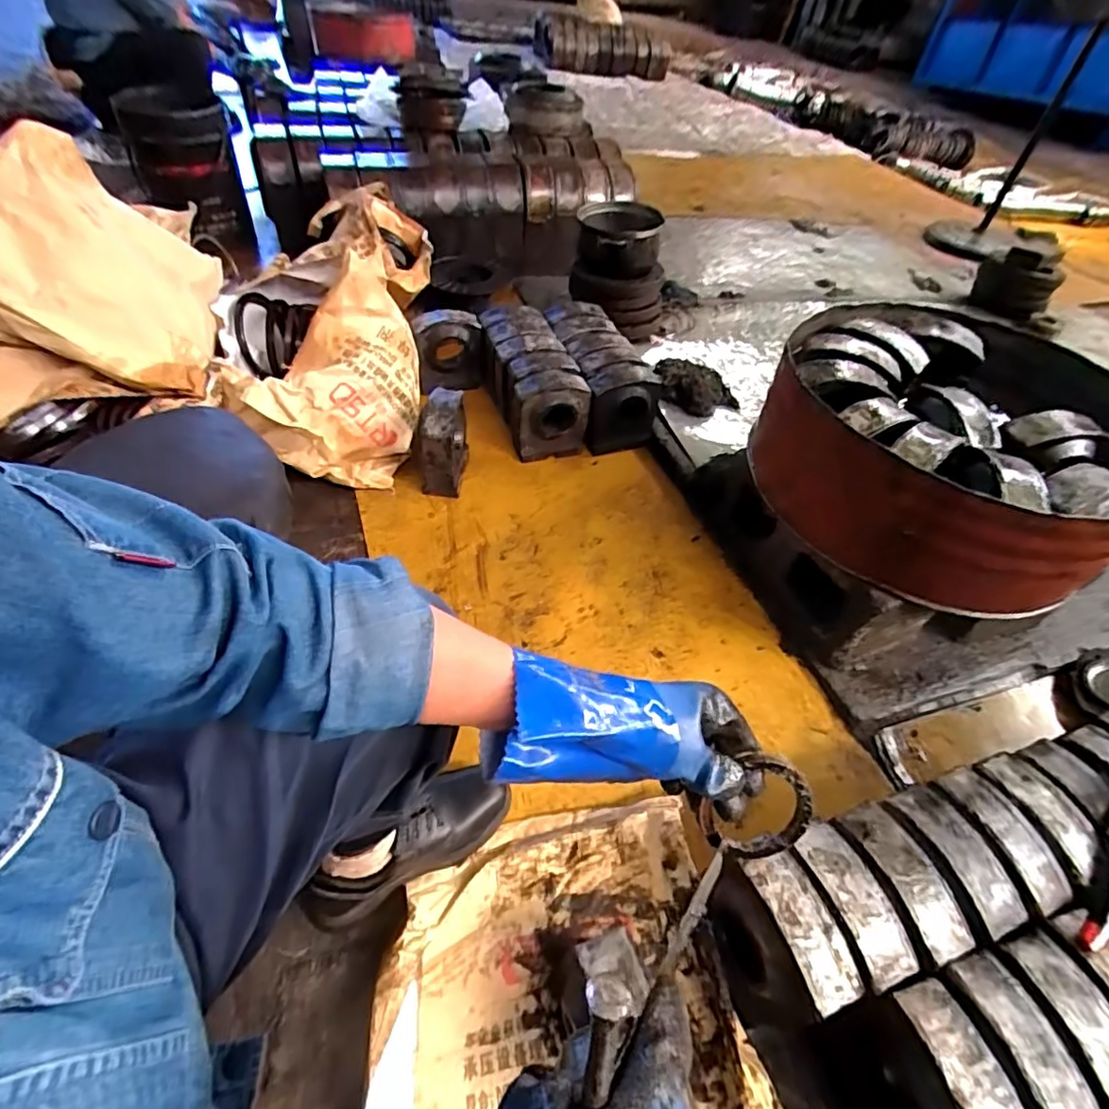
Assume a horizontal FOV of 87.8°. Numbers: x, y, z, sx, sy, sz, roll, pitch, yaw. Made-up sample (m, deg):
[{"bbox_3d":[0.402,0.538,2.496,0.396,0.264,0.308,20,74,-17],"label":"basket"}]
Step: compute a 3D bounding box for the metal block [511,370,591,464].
[{"bbox_3d":[-0.012,-0.295,1.250,0.151,0.168,0.079,-11,51,-17],"label":"metal block"}]

